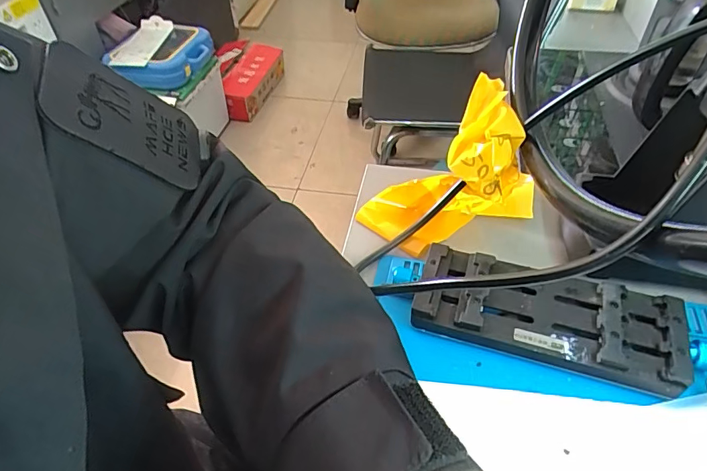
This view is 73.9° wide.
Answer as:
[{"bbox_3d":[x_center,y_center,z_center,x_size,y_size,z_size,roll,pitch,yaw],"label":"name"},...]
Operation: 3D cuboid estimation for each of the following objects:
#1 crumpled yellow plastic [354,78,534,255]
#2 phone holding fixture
[{"bbox_3d":[0.078,-0.051,0.341,0.093,0.101,0.122,34,55,30],"label":"crumpled yellow plastic"},{"bbox_3d":[0.115,0.047,0.286,0.148,0.021,0.062,13,47,14],"label":"phone holding fixture"}]

